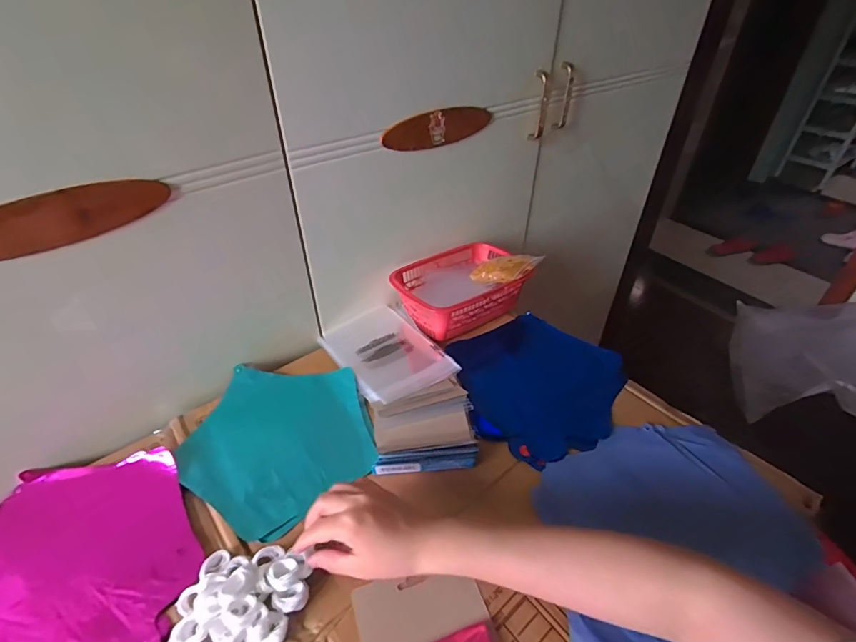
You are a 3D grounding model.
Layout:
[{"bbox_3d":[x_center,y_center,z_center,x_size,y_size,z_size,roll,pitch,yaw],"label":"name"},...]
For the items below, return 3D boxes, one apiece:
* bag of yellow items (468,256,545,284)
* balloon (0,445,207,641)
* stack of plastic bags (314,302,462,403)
[{"bbox_3d":[0.126,-0.082,0.721,0.115,0.023,0.053,-11,35,16],"label":"bag of yellow items"},{"bbox_3d":[-0.345,0.235,0.423,0.237,0.015,0.232,0,38,0],"label":"balloon"},{"bbox_3d":[-0.064,0.040,0.658,0.136,0.015,0.196,-23,43,-26],"label":"stack of plastic bags"}]

